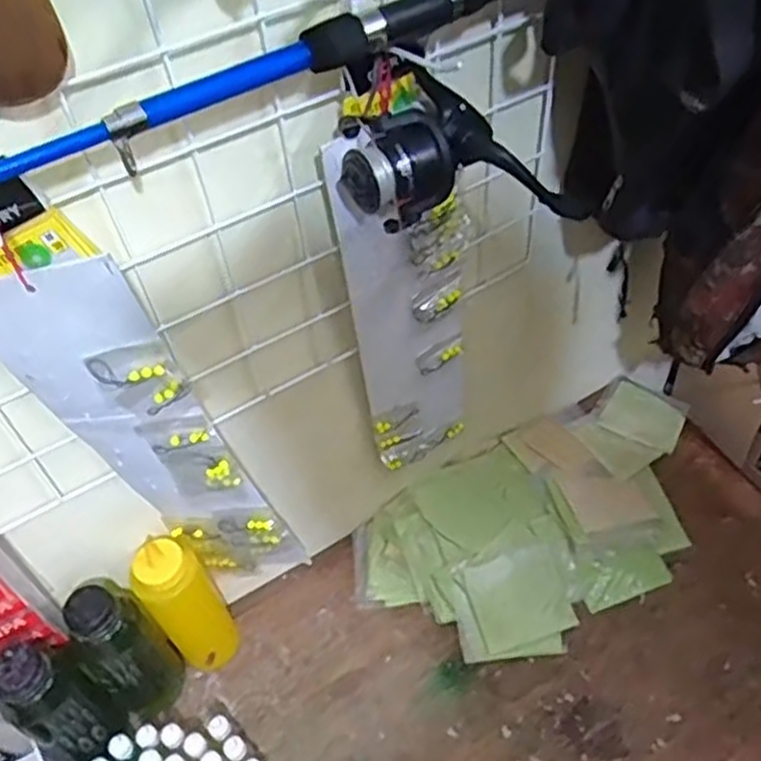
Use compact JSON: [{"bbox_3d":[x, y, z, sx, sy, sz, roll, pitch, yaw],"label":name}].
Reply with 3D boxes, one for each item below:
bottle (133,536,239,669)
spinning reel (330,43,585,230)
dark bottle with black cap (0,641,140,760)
[{"bbox_3d":[-0.178,0.219,0.720,0.077,0.190,0.053,-33,55,-20],"label":"bottle"},{"bbox_3d":[0.048,-0.147,0.476,0.145,0.091,0.075,-2,50,4],"label":"spinning reel"},{"bbox_3d":[-0.273,0.287,0.663,0.060,0.184,0.071,32,60,28],"label":"dark bottle with black cap"}]

